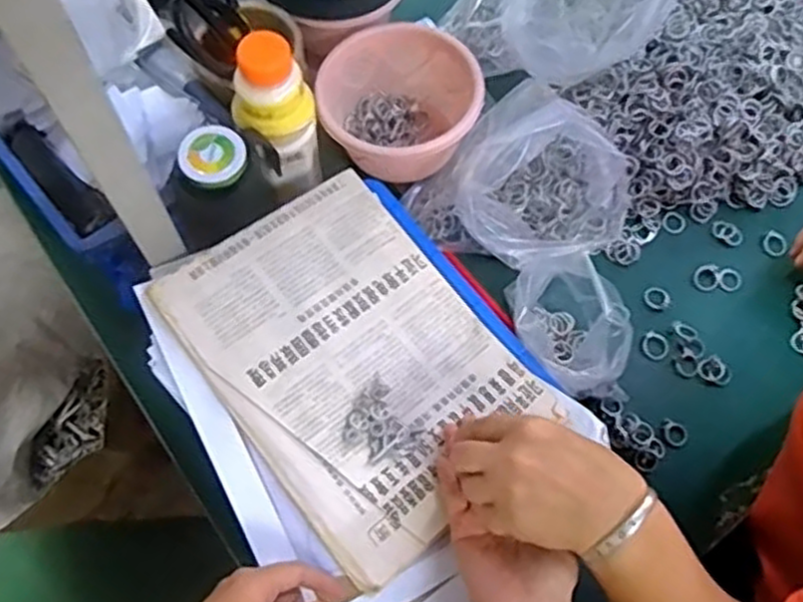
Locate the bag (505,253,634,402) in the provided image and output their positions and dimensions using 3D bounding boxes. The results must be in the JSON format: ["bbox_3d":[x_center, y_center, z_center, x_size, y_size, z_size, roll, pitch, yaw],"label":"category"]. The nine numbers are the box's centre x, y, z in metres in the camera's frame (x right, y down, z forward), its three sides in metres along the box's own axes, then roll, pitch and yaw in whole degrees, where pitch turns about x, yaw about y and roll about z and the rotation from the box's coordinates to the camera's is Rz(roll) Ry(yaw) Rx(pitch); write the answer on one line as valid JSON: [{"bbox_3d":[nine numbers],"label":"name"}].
[{"bbox_3d":[0.142,0.023,0.623,0.107,0.101,0.113,-10,70,-6],"label":"bag"}]

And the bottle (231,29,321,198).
[{"bbox_3d":[-0.103,-0.147,0.614,0.060,0.147,0.055,-15,70,-7],"label":"bottle"}]

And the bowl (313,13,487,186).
[{"bbox_3d":[-0.004,-0.187,0.705,0.141,0.090,0.143,1,69,-2],"label":"bowl"}]

